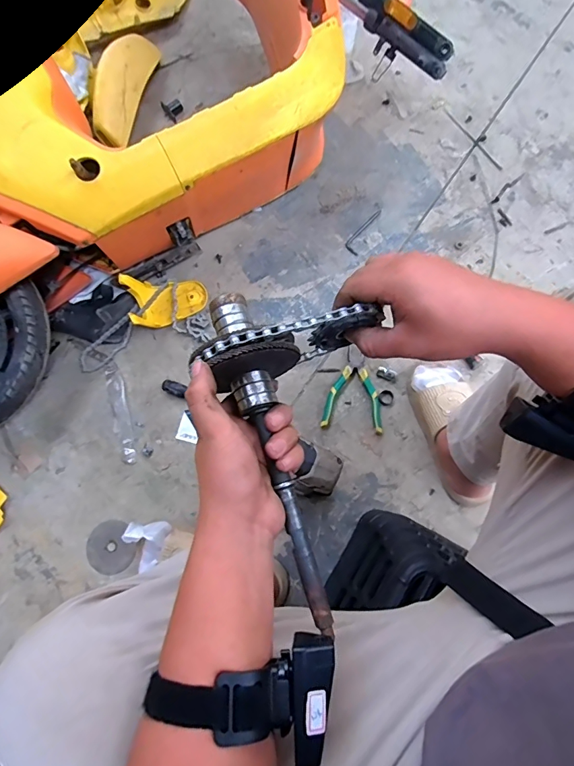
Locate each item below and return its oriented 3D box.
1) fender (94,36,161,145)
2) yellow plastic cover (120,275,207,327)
[{"bbox_3d":[-0.388,-0.709,0.986,0.074,0.100,0.290,15,78,5],"label":"fender"},{"bbox_3d":[-0.259,-0.191,0.885,0.154,0.070,0.110,-22,78,-4],"label":"yellow plastic cover"}]

